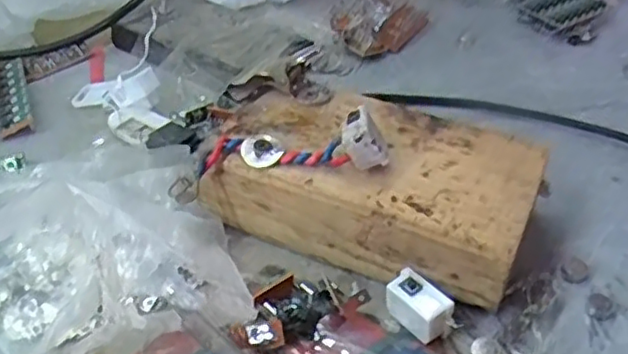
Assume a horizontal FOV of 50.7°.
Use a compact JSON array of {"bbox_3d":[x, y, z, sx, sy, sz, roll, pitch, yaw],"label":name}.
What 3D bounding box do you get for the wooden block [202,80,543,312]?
[{"bbox_3d":[0.028,0.003,0.305,0.136,0.037,0.083,20,43,21],"label":"wooden block"}]

